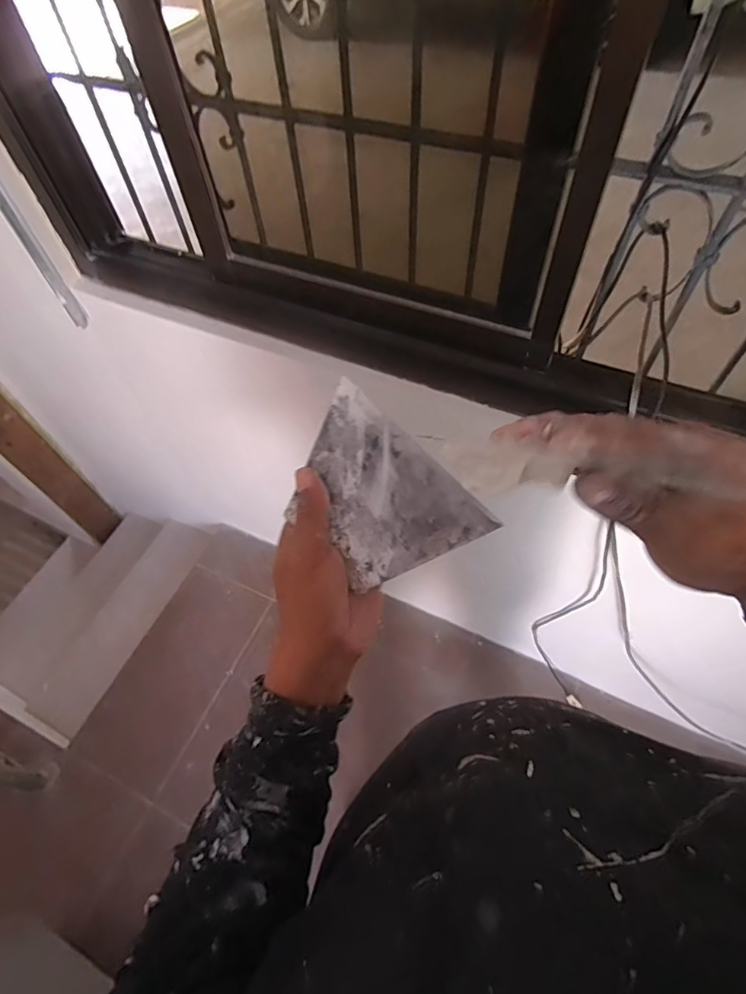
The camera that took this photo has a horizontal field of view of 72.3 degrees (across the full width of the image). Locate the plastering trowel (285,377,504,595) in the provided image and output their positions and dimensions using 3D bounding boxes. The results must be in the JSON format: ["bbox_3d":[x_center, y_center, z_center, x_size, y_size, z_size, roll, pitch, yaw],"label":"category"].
[{"bbox_3d":[0.002,0.001,0.351,0.134,0.004,0.092,44,96,10],"label":"plastering trowel"}]

